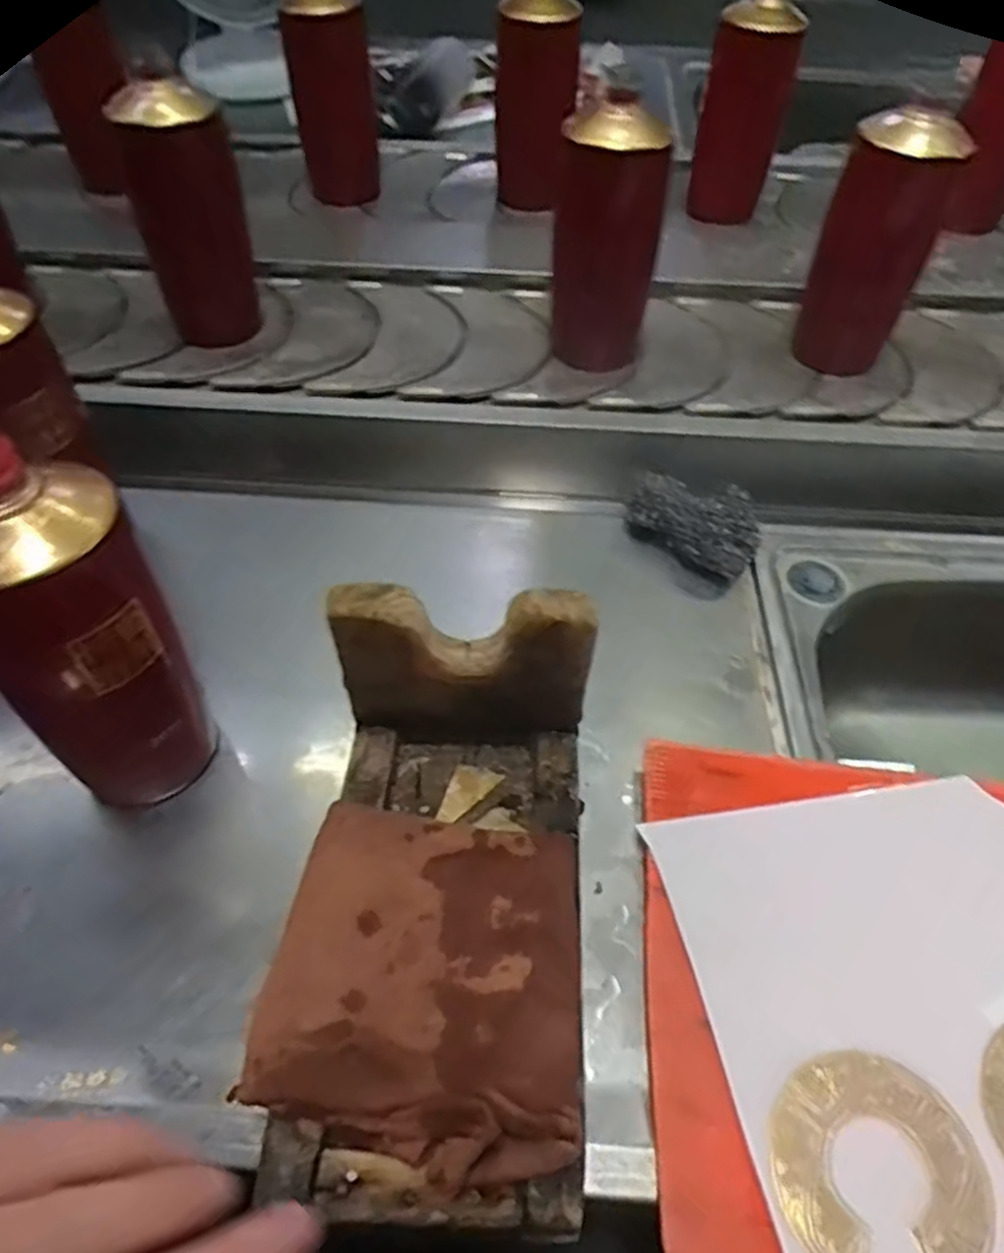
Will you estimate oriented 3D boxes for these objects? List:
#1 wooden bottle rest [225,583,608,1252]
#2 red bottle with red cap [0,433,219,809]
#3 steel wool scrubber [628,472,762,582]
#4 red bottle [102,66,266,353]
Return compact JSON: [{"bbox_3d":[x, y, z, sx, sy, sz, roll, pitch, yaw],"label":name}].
[{"bbox_3d":[-0.029,0.107,0.321,0.124,0.132,0.211,2,51,2],"label":"wooden bottle rest"},{"bbox_3d":[-0.190,0.003,0.357,0.073,0.206,0.067,-27,56,-21],"label":"red bottle with red cap"},{"bbox_3d":[0.131,-0.075,0.553,0.097,0.039,0.056,28,56,21],"label":"steel wool scrubber"},{"bbox_3d":[-0.247,-0.327,0.635,0.080,0.182,0.092,-12,52,-10],"label":"red bottle"}]

